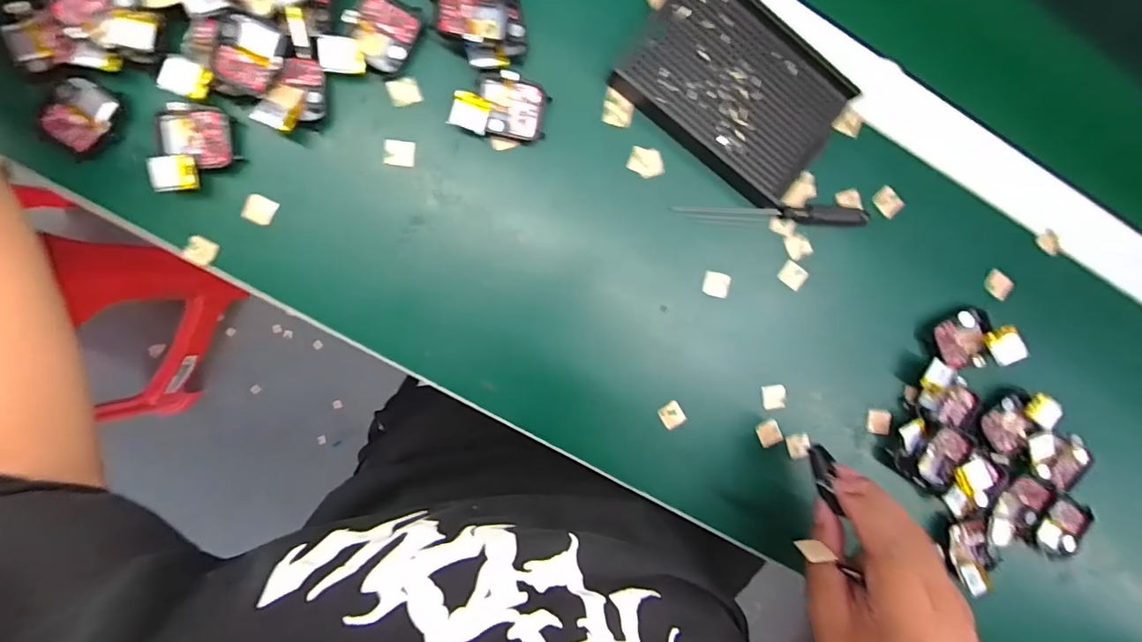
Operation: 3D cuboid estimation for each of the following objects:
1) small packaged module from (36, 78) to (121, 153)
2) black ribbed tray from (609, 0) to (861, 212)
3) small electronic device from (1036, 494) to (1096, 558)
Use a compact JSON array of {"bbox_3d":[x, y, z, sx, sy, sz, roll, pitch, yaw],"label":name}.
[{"bbox_3d":[-0.287,-0.121,0.304,0.037,0.007,0.040,32,91,-7],"label":"small packaged module"},{"bbox_3d":[0.106,-0.151,0.335,0.132,0.019,0.098,37,90,-7],"label":"black ribbed tray"},{"bbox_3d":[0.364,0.152,0.383,0.034,0.008,0.043,19,92,-7],"label":"small electronic device"}]

